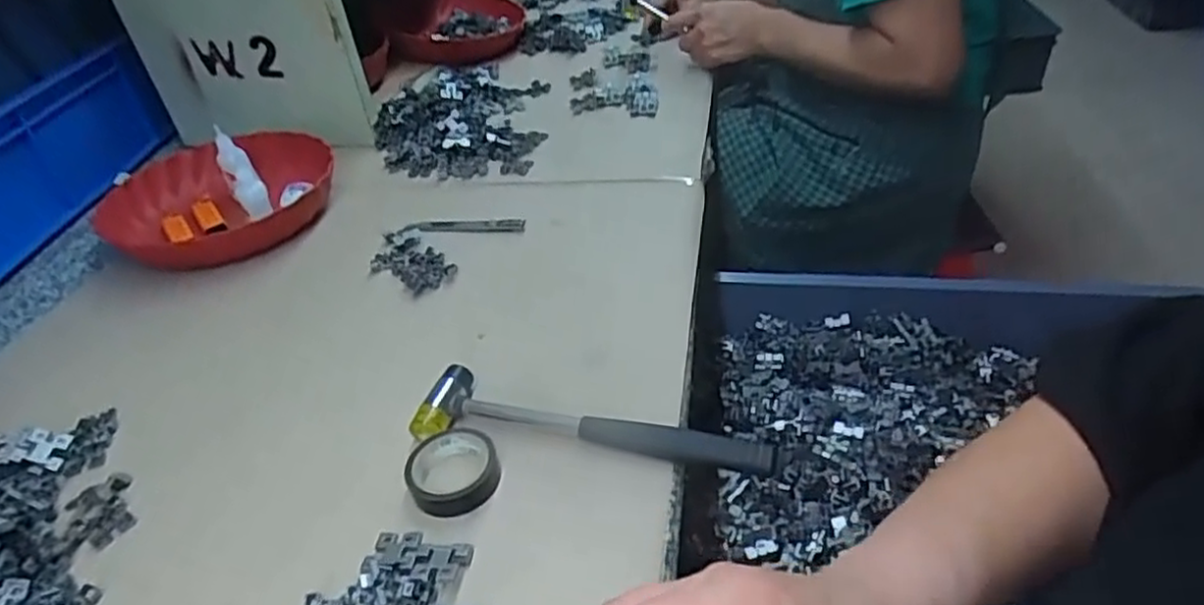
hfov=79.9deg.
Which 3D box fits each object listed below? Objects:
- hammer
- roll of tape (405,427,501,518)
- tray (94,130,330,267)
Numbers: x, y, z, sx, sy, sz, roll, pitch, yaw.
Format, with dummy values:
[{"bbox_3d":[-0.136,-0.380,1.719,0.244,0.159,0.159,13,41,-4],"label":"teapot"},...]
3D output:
[{"bbox_3d":[-0.007,0.081,0.499,0.246,0.024,0.059,3,39,15],"label":"hammer"},{"bbox_3d":[-0.099,0.110,0.480,0.058,0.018,0.063,-5,38,4],"label":"roll of tape"},{"bbox_3d":[-0.444,-0.128,0.837,0.249,0.056,0.246,-35,45,-30],"label":"tray"}]

